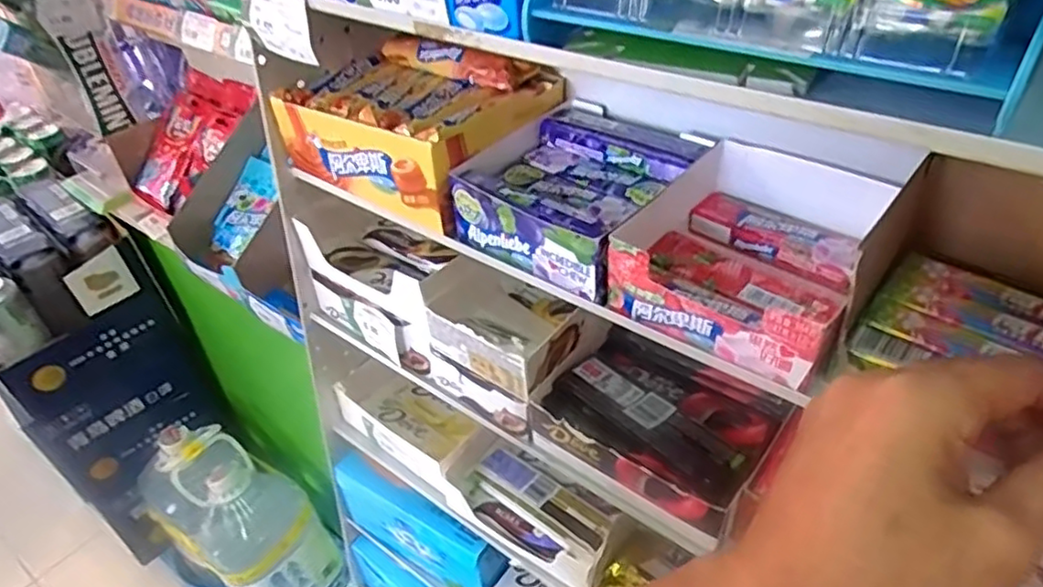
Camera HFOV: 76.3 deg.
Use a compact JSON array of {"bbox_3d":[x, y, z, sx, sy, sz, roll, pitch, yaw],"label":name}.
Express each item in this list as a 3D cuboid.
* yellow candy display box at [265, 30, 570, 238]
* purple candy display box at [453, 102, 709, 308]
[{"bbox_3d":[-0.075,-0.123,0.463,0.169,0.072,0.122,23,47,28],"label":"yellow candy display box"},{"bbox_3d":[0.038,-0.063,0.405,0.112,0.048,0.122,29,49,33],"label":"purple candy display box"}]

